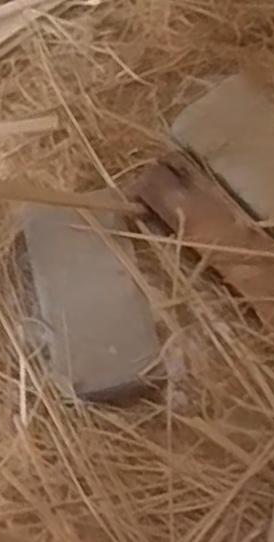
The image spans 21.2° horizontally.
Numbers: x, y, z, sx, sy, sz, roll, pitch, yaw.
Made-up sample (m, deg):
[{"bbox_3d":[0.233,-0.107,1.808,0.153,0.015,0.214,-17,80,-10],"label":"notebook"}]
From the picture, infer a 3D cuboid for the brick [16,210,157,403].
[{"bbox_3d":[-0.053,0.026,0.744,0.110,0.051,0.219,-24,70,-7],"label":"brick"}]

